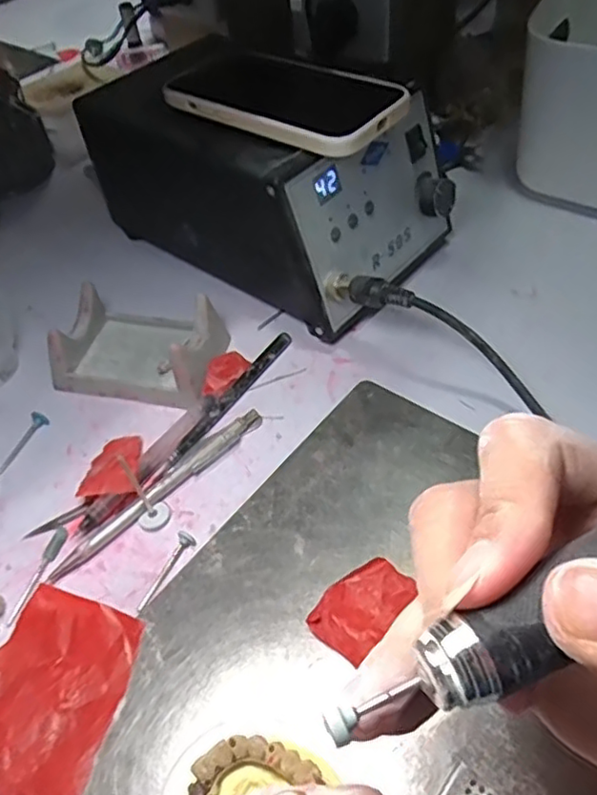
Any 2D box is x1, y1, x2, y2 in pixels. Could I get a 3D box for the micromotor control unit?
[{"bbox_3d":[-0.018,-0.156,0.447,0.220,0.114,0.140,31,59,27],"label":"micromotor control unit"}]

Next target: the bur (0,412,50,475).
[{"bbox_3d":[-0.167,0.026,0.381,0.010,0.009,0.042,21,55,21],"label":"bur"}]

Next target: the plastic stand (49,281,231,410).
[{"bbox_3d":[-0.099,-0.036,0.403,0.096,0.040,0.067,9,51,13],"label":"plastic stand"}]

